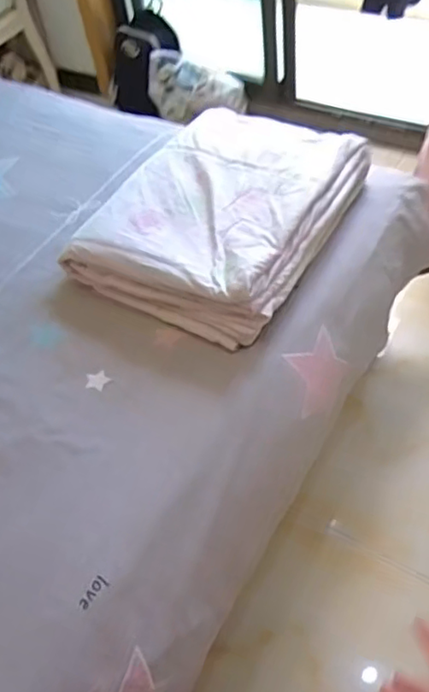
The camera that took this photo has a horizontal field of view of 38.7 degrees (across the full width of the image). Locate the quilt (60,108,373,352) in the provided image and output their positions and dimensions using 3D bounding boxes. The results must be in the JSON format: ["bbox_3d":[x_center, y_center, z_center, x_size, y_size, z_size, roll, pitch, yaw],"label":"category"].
[{"bbox_3d":[0.017,-0.286,1.231,0.437,0.136,0.523,23,58,23],"label":"quilt"}]

